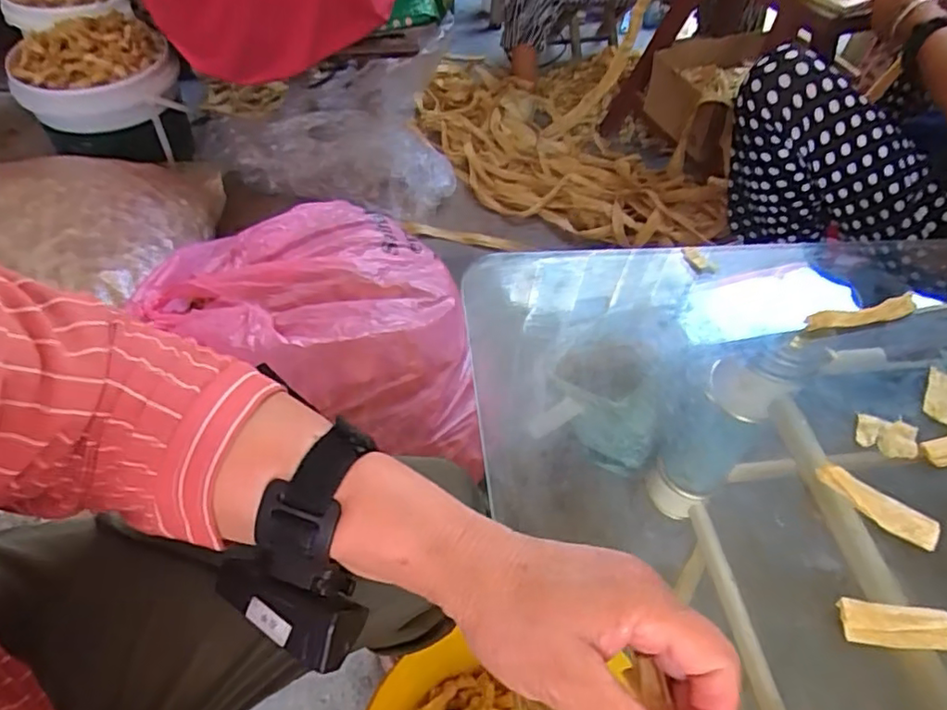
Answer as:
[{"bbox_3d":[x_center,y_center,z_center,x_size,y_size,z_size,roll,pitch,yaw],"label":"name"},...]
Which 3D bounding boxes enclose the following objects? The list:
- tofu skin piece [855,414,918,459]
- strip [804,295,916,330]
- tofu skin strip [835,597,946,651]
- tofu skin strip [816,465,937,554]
[{"bbox_3d":[0.284,0.057,0.421,0.039,0.008,0.028,16,52,9],"label":"tofu skin piece"},{"bbox_3d":[0.312,-0.032,0.486,0.104,0.015,0.016,-11,53,-12],"label":"strip"},{"bbox_3d":[0.235,0.150,0.339,0.061,0.009,0.022,6,51,1],"label":"tofu skin strip"},{"bbox_3d":[0.252,0.094,0.382,0.074,0.004,0.019,32,81,13],"label":"tofu skin strip"}]

